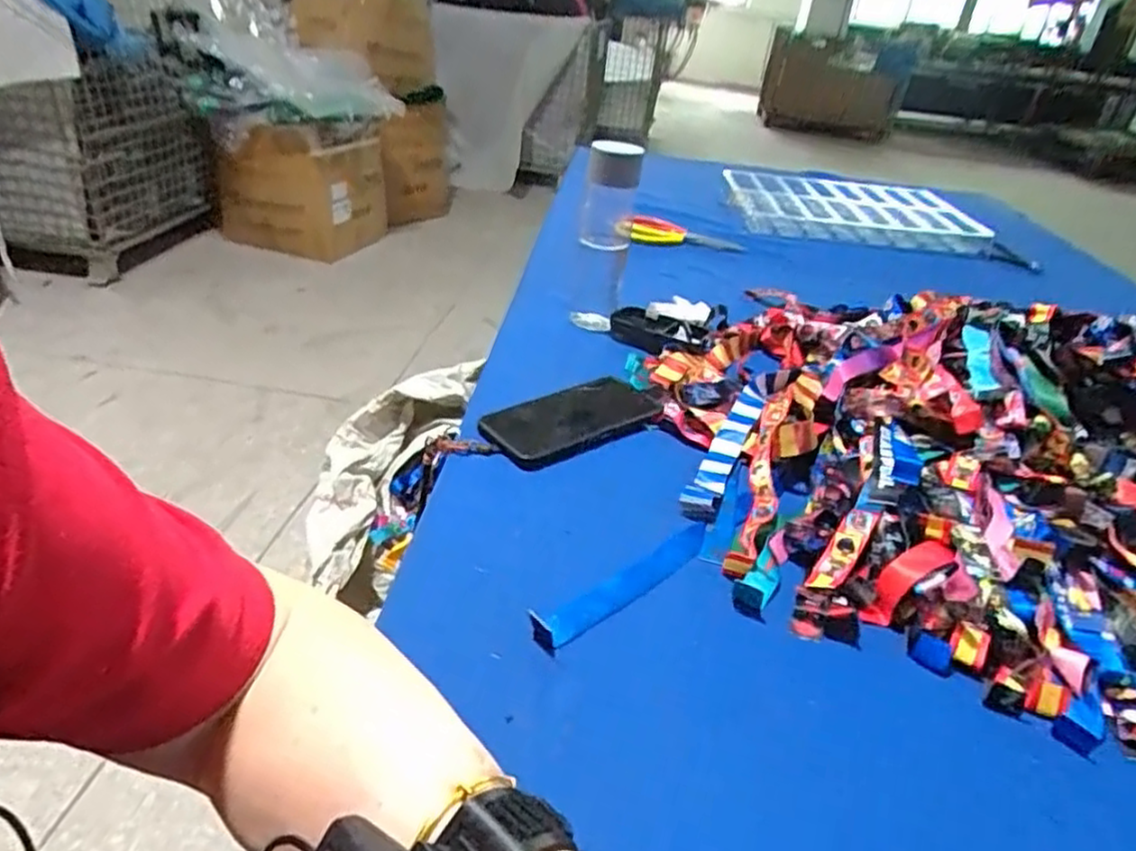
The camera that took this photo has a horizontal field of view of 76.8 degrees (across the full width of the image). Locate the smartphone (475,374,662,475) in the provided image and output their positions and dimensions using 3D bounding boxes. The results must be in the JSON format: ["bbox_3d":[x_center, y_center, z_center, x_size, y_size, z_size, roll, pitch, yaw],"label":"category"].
[{"bbox_3d":[0.005,-0.012,0.638,0.167,0.012,0.087,-22,42,-38],"label":"smartphone"}]

